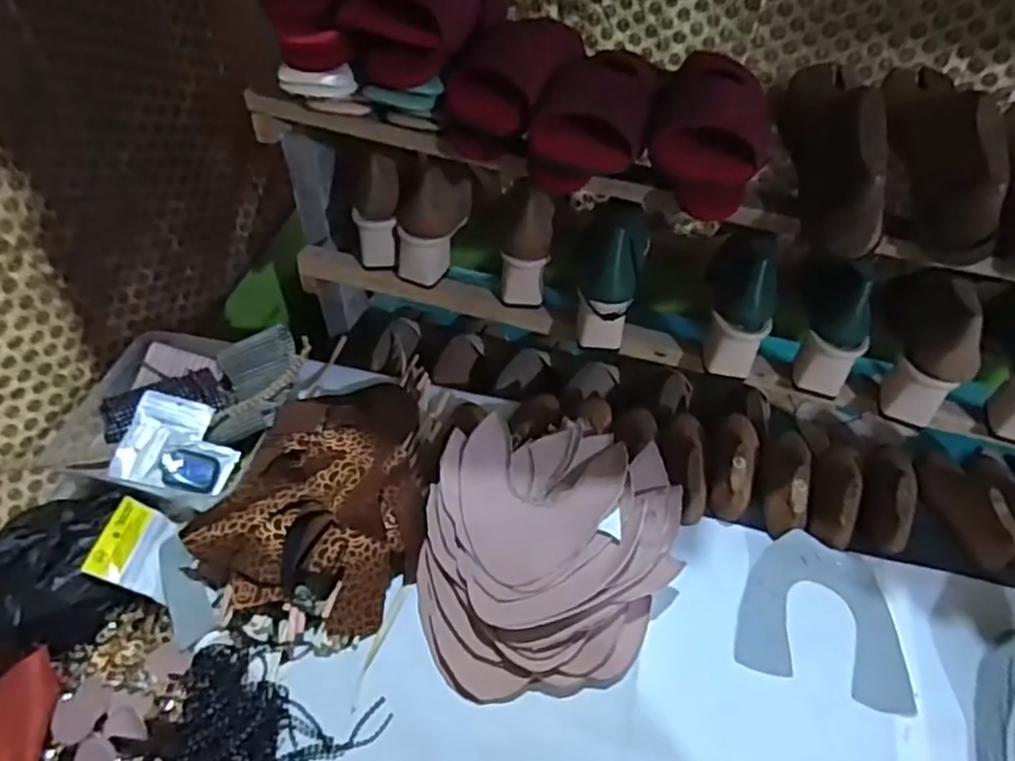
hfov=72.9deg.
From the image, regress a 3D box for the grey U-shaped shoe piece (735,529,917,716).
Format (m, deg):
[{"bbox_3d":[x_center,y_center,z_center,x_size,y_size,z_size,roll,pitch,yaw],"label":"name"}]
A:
[{"bbox_3d":[0.305,0.223,0.660,0.153,0.016,0.143,15,50,11],"label":"grey U-shaped shoe piece"}]

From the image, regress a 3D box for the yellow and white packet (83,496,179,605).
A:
[{"bbox_3d":[-0.332,0.148,0.618,0.065,0.009,0.082,28,37,-26],"label":"yellow and white packet"}]

